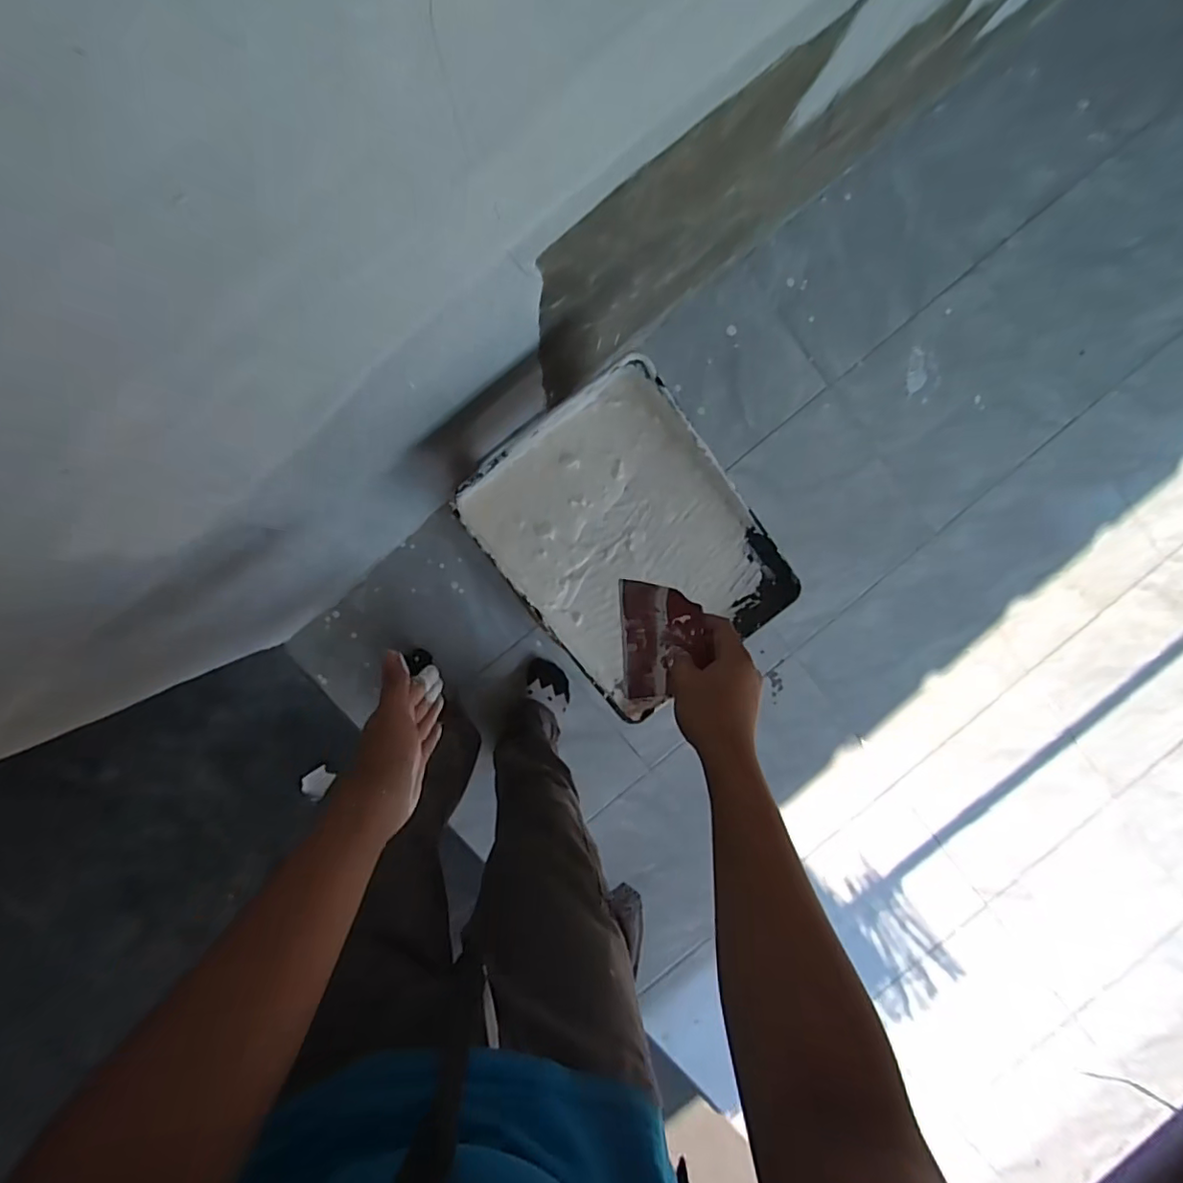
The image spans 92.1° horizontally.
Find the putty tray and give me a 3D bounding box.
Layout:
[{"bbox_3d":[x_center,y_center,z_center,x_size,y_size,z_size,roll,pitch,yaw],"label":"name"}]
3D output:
[{"bbox_3d":[0.048,-0.054,0.694,0.281,0.062,0.358,-38,98,-1],"label":"putty tray"}]

